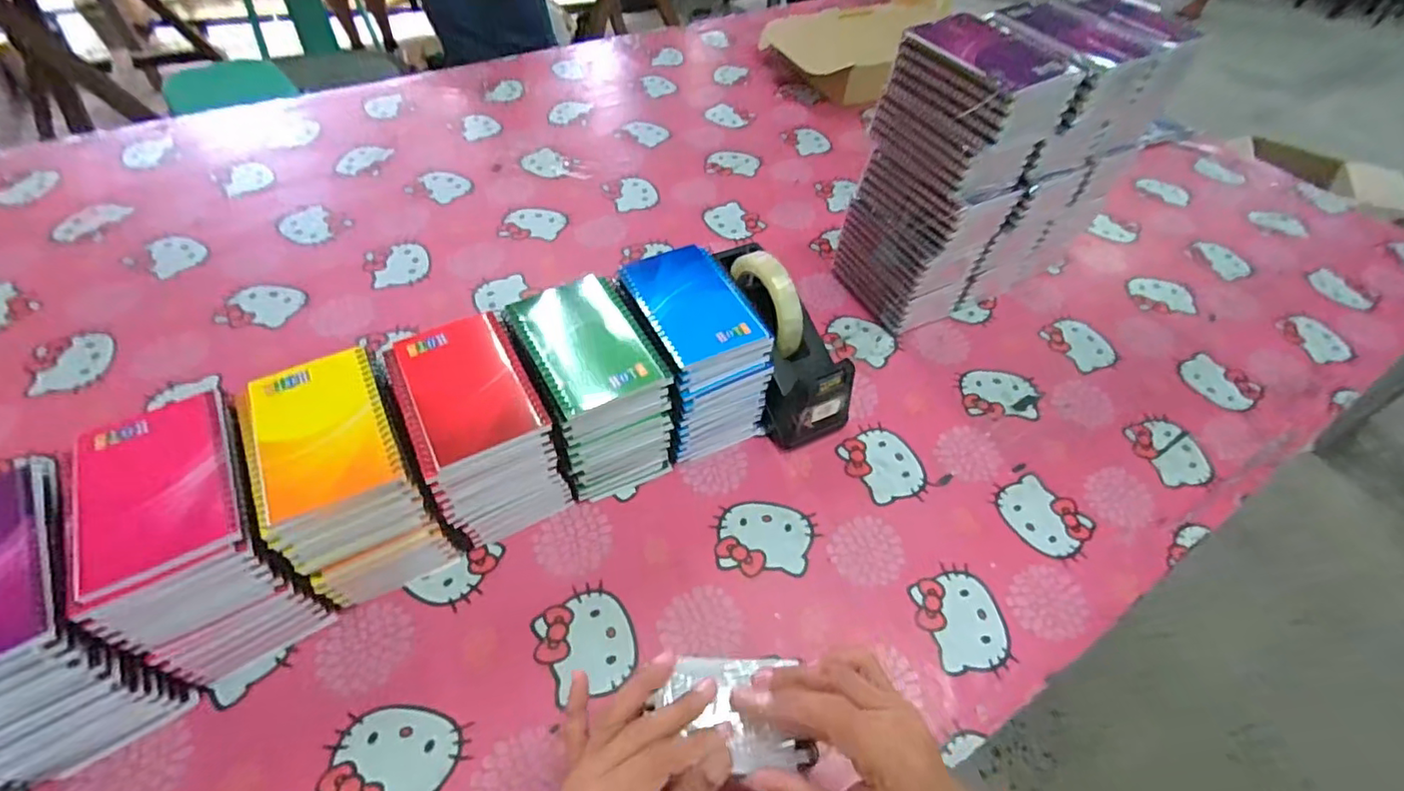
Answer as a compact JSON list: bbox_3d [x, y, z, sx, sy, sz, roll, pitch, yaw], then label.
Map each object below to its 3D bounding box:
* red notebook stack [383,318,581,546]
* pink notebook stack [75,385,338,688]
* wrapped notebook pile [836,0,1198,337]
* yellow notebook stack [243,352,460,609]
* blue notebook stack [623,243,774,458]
[{"bbox_3d":[-0.184,0.032,0.500,0.093,0.133,0.130,-24,57,-22],"label":"red notebook stack"},{"bbox_3d":[-0.355,0.102,0.433,0.094,0.133,0.147,-24,57,-21],"label":"pink notebook stack"},{"bbox_3d":[0.330,-0.246,0.660,0.292,0.291,0.136,-21,56,-19],"label":"wrapped notebook pile"},{"bbox_3d":[-0.273,0.065,0.466,0.089,0.136,0.135,-25,57,-22],"label":"yellow notebook stack"},{"bbox_3d":[-0.010,-0.039,0.569,0.096,0.139,0.138,-21,56,-20],"label":"blue notebook stack"}]

